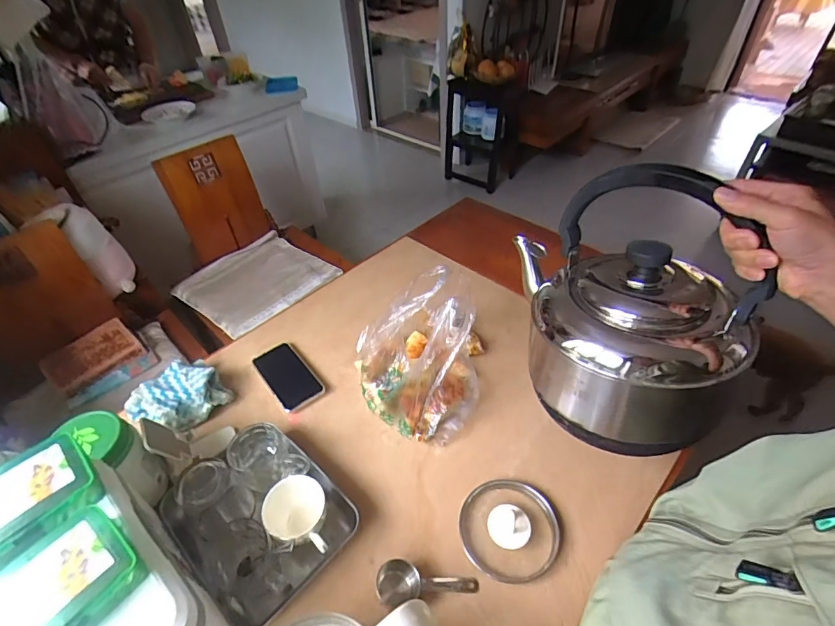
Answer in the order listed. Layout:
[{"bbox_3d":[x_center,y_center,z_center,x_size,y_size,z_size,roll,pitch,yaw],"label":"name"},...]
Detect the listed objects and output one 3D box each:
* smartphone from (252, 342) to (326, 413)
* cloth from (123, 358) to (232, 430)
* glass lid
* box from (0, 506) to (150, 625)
[{"bbox_3d":[-0.247,0.118,0.847,0.082,0.015,0.167,-31,51,-25],"label":"smartphone"},{"bbox_3d":[-0.429,0.148,0.789,0.124,0.058,0.143,29,53,29],"label":"cloth"},{"bbox_3d":[0.129,0.299,0.622,0.134,0.031,0.131,-2,45,2],"label":"glass lid"},{"bbox_3d":[-0.339,0.262,0.416,0.097,0.036,0.128,22,50,24],"label":"box"}]

